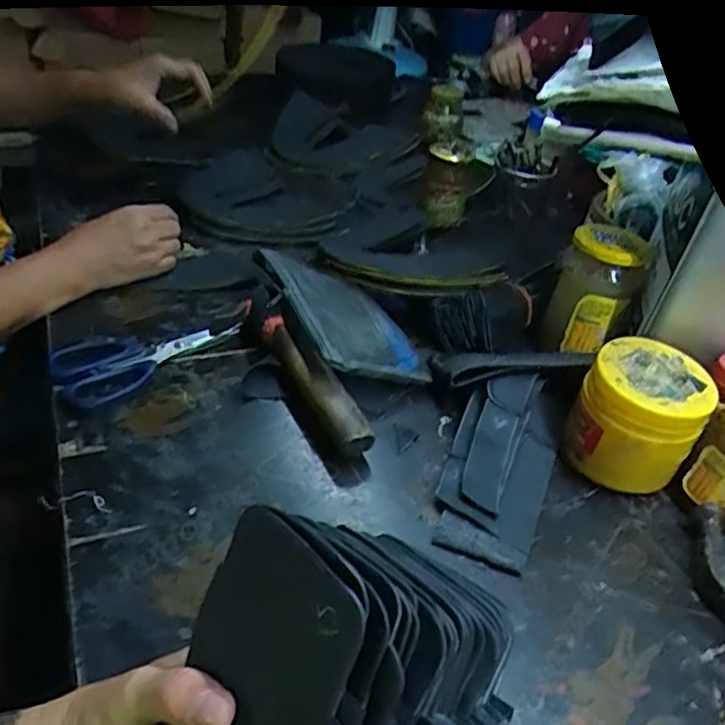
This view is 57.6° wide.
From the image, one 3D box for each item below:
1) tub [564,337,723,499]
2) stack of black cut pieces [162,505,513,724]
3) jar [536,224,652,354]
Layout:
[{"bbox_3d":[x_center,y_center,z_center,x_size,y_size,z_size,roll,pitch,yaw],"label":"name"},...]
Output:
[{"bbox_3d":[0.221,0.048,0.535,0.089,0.103,0.088,5,37,-4],"label":"tub"},{"bbox_3d":[-0.020,0.155,0.283,0.120,0.170,0.105,18,-5,38],"label":"stack of black cut pieces"},{"bbox_3d":[0.224,-0.071,0.638,0.073,0.118,0.072,18,40,14],"label":"jar"}]

